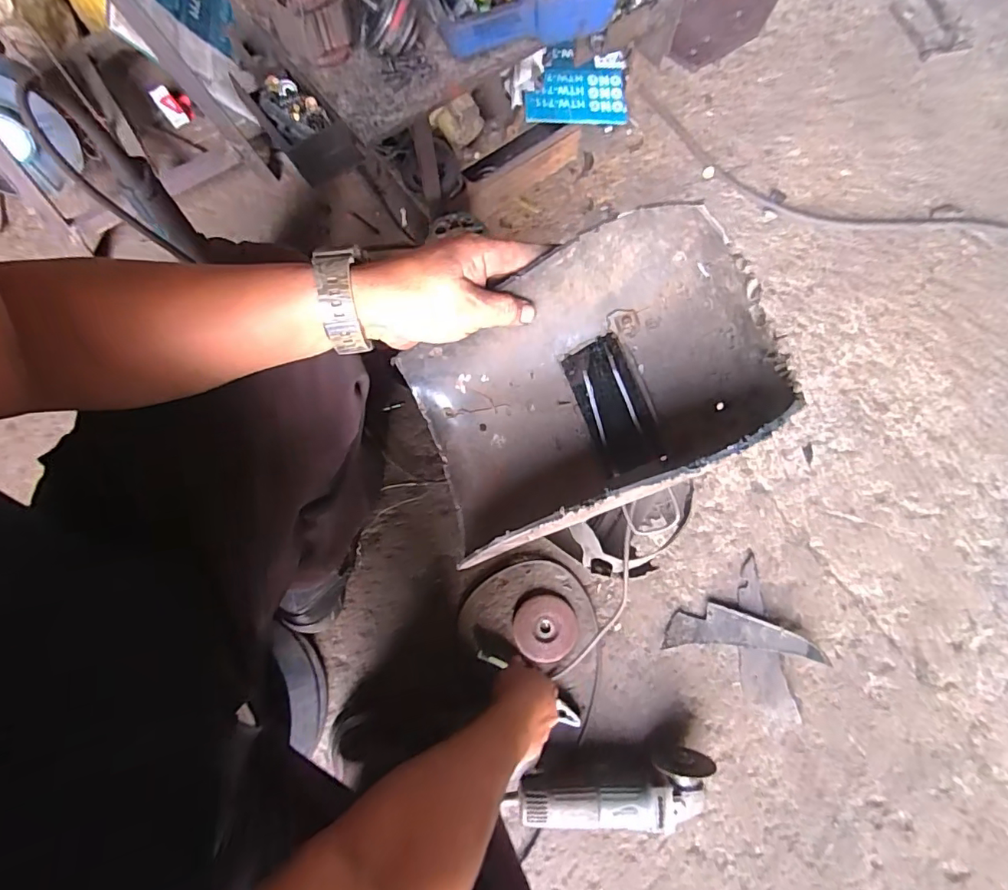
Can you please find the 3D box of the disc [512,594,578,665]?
[{"bbox_3d":[0.062,0.277,0.759,0.094,0.009,0.091,-8,74,-3],"label":"disc"}]

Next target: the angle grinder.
[{"bbox_3d":[0.149,0.467,0.673,0.259,0.068,0.081,-7,74,-3],"label":"angle grinder"}]

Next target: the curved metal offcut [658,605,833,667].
[{"bbox_3d":[0.357,0.286,0.748,0.225,0.022,0.067,11,73,2],"label":"curved metal offcut"}]

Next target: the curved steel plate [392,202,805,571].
[{"bbox_3d":[0.045,-0.042,0.373,0.272,0.109,0.177,-27,84,21],"label":"curved steel plate"}]

